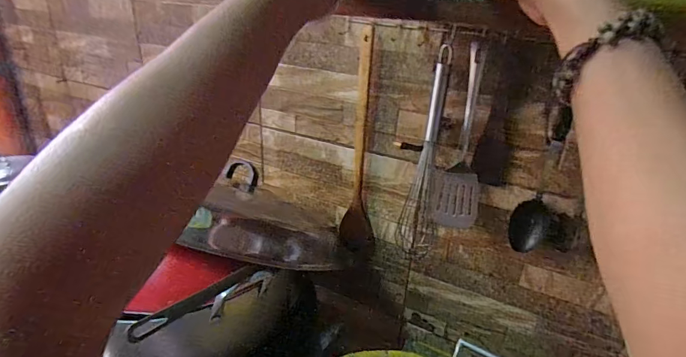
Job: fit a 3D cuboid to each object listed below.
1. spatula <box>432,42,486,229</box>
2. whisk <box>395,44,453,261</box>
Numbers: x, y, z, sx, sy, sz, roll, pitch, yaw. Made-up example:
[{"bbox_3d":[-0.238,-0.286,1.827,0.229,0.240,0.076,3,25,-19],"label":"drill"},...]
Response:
[{"bbox_3d":[0.211,-0.057,0.658,0.074,0.316,0.025,10,27,15],"label":"spatula"},{"bbox_3d":[0.152,-0.019,0.712,0.073,0.413,0.051,8,27,10],"label":"whisk"}]

